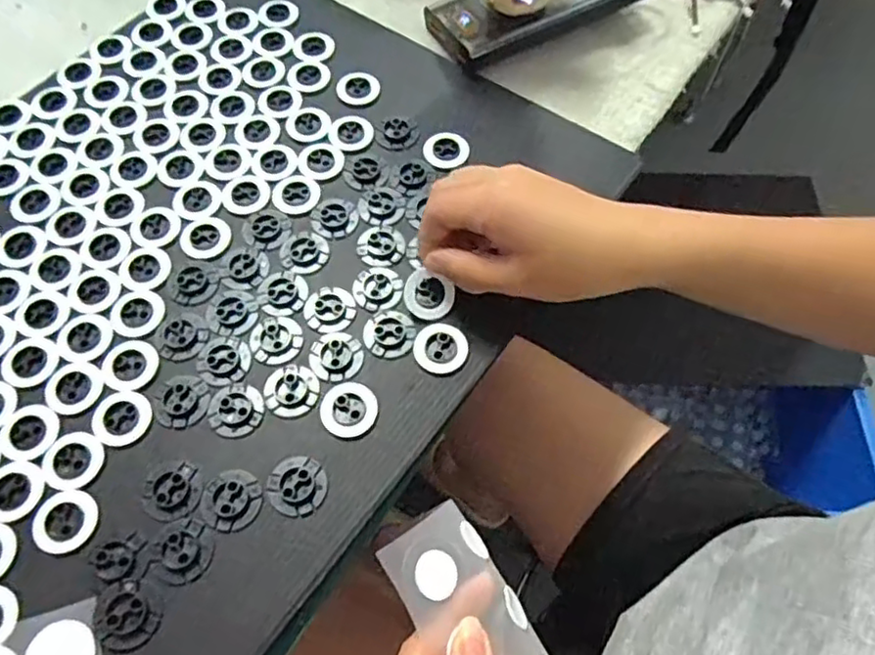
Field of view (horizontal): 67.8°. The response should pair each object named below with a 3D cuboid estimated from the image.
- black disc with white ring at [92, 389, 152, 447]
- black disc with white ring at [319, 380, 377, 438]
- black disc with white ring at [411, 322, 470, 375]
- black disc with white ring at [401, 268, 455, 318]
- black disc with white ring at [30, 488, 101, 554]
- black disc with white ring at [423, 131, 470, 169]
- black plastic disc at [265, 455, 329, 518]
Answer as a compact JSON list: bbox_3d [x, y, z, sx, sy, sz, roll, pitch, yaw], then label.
[{"bbox_3d":[-0.157,0.044,0.323,0.027,0.004,0.028,1,62,-2],"label":"black disc with white ring"},{"bbox_3d":[-0.045,0.041,0.328,0.028,0.004,0.029,1,62,-2],"label":"black disc with white ring"},{"bbox_3d":[0.001,0.011,0.345,0.029,0.004,0.028,1,62,-2],"label":"black disc with white ring"},{"bbox_3d":[-0.005,-0.016,0.357,0.027,0.009,0.022,23,82,-1],"label":"black disc with white ring"},{"bbox_3d":[-0.172,0.089,0.299,0.028,0.004,0.028,1,62,-2],"label":"black disc with white ring"},{"bbox_3d":[0.005,-0.113,0.411,0.028,0.005,0.030,1,62,-2],"label":"black disc with white ring"},{"bbox_3d":[-0.067,0.075,0.310,0.027,0.004,0.028,1,62,-2],"label":"black plastic disc"}]

